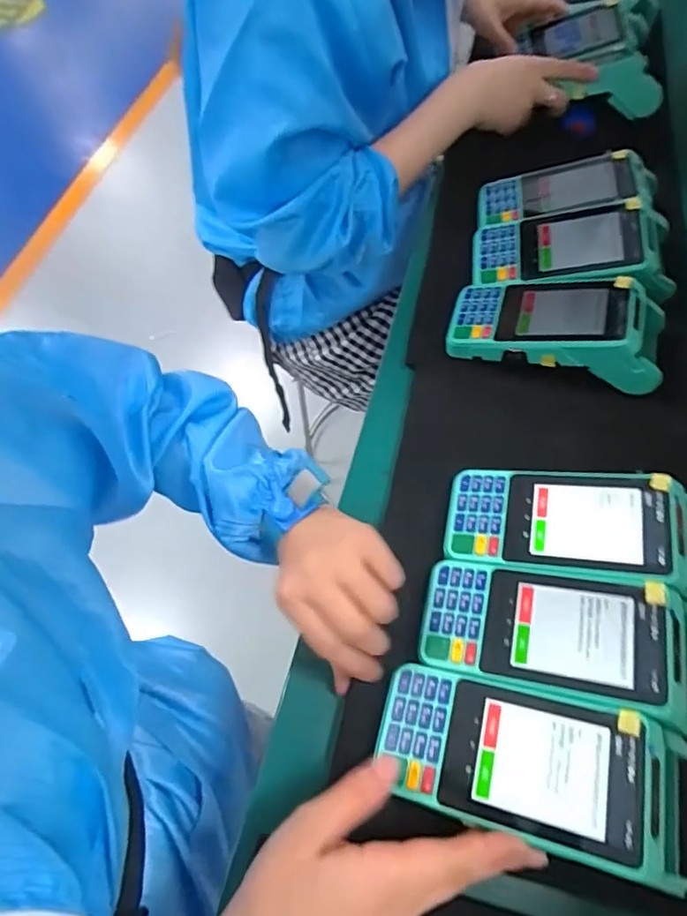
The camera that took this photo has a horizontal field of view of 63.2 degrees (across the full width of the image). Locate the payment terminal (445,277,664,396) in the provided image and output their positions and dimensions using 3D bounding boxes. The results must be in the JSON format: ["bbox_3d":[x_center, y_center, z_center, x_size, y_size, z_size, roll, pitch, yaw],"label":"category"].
[{"bbox_3d":[0.182,-0.116,0.477,0.170,0.057,0.077,15,64,10],"label":"payment terminal"}]

